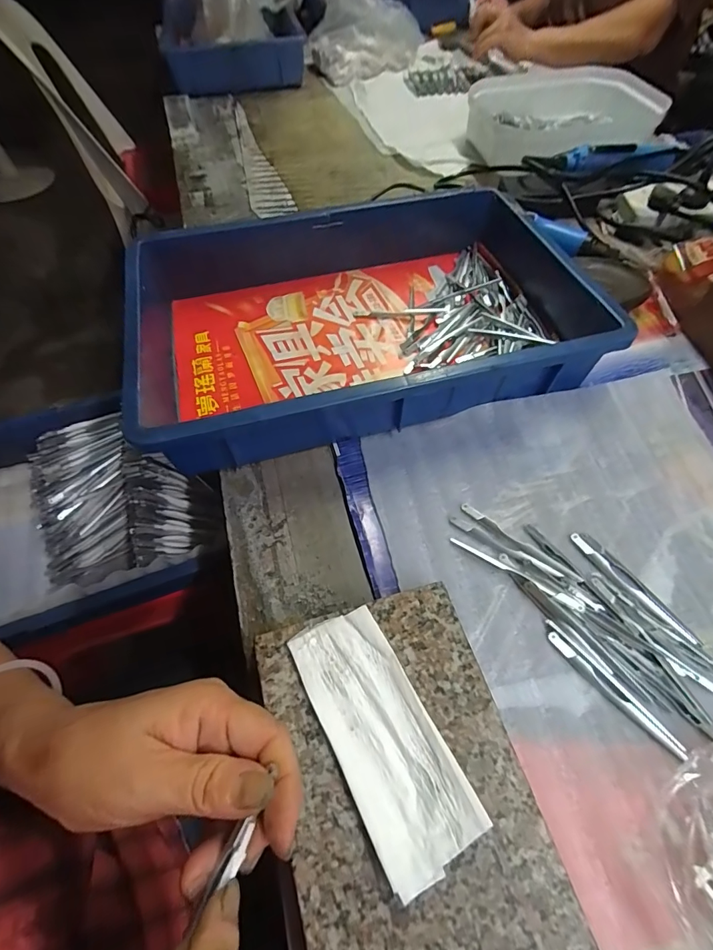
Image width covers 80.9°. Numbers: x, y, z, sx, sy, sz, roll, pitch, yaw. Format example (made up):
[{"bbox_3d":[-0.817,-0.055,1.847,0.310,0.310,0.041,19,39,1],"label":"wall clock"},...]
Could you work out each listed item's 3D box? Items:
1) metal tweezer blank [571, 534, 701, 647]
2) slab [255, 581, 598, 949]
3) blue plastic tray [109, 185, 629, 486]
[{"bbox_3d":[0.210,0.083,0.318,0.016,0.004,0.104,-33,64,-18],"label":"metal tweezer blank"},{"bbox_3d":[0.032,0.195,0.232,0.130,0.033,0.238,-15,60,-8],"label":"slab"},{"bbox_3d":[0.006,-0.165,0.427,0.445,0.076,0.287,-13,59,-7],"label":"blue plastic tray"}]

